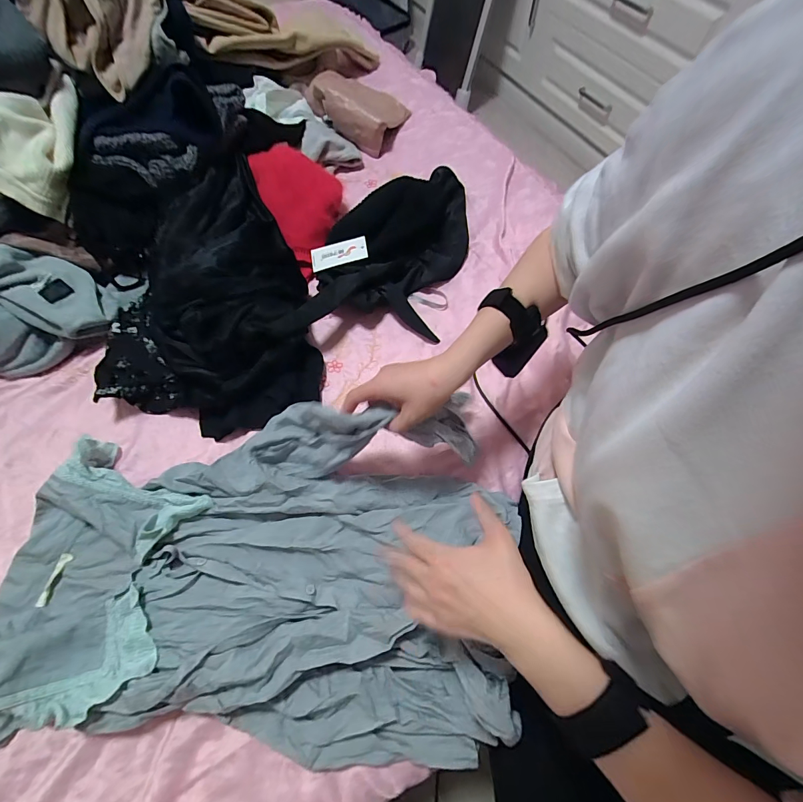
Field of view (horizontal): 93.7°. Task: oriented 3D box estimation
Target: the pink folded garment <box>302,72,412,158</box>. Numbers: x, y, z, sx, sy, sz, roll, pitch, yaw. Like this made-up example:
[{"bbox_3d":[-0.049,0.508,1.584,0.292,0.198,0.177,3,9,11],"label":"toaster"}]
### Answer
[{"bbox_3d":[-0.087,-0.665,0.833,0.225,0.080,0.191,41,73,17],"label":"pink folded garment"}]

